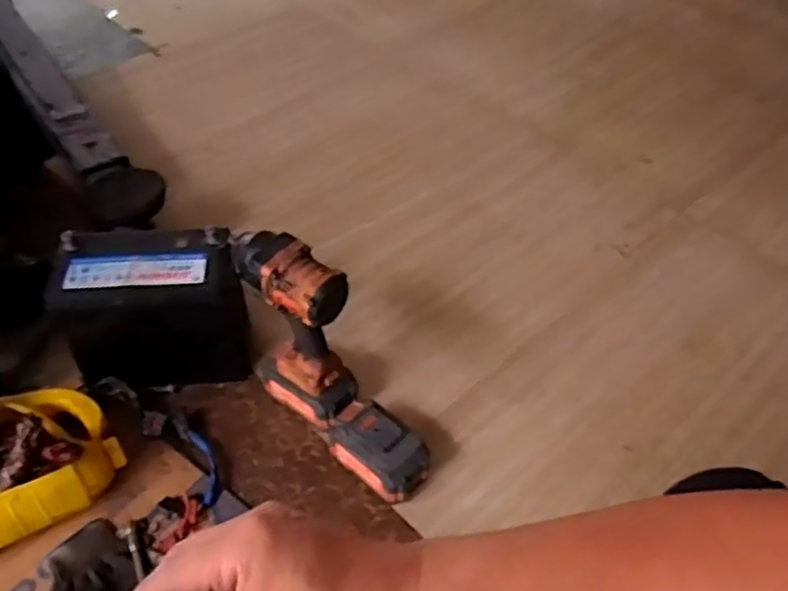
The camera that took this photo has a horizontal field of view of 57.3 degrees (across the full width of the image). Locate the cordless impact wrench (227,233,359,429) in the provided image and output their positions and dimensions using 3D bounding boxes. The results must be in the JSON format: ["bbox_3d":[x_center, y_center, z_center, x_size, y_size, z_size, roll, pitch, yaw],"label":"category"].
[{"bbox_3d":[-0.132,0.034,0.944,0.183,0.251,0.081,33,55,24],"label":"cordless impact wrench"}]

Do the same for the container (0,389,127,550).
[{"bbox_3d":[-0.463,0.203,0.882,0.220,0.097,0.177,-34,58,-28],"label":"container"}]

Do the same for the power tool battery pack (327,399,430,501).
[{"bbox_3d":[-0.023,0.203,0.953,0.139,0.087,0.077,35,56,26],"label":"power tool battery pack"}]

